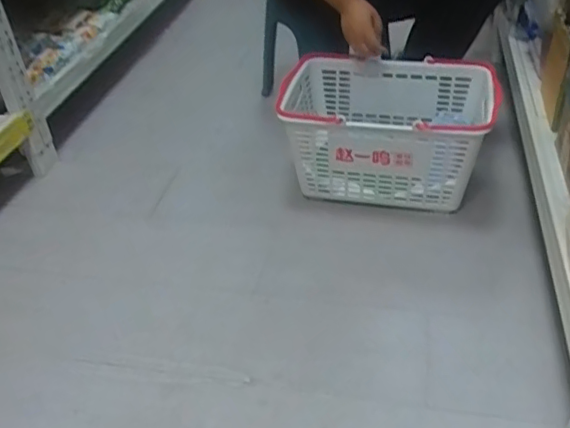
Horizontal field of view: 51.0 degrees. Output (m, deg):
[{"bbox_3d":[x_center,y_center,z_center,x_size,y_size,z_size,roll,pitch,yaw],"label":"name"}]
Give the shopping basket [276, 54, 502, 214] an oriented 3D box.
[{"bbox_3d":[0.227,-0.182,1.327,0.431,0.226,0.316,2,40,11],"label":"shopping basket"}]

